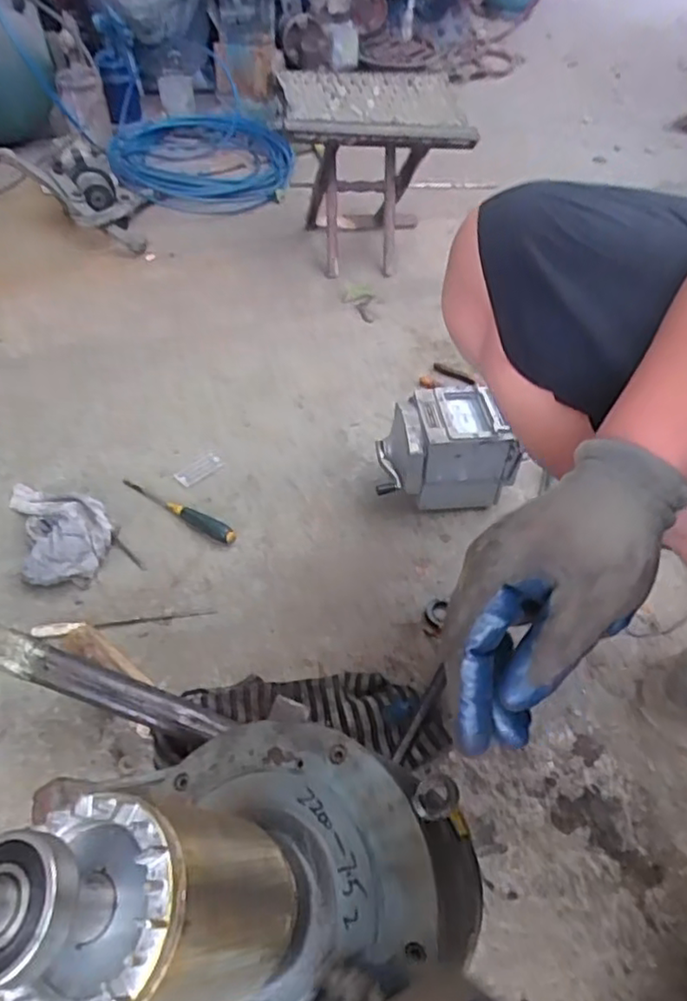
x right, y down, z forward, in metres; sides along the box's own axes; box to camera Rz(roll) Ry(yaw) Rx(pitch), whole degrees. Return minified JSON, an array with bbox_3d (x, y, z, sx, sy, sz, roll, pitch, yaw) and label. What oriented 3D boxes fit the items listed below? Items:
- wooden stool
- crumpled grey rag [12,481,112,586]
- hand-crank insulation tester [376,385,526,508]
[{"bbox_3d":[0.046,-0.581,1.200,0.289,0.343,0.297,-3,49,-6],"label":"wooden stool"},{"bbox_3d":[-0.351,0.022,0.810,0.102,0.045,0.186,-20,53,-20],"label":"crumpled grey rag"},{"bbox_3d":[0.127,-0.061,0.849,0.168,0.130,0.102,-5,49,-7],"label":"hand-crank insulation tester"}]

